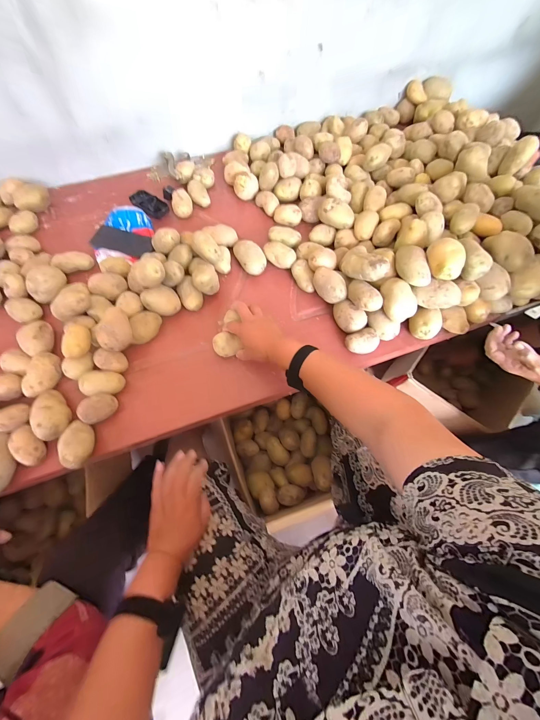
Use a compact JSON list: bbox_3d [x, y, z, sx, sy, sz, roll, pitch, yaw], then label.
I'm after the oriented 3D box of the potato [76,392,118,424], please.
[{"bbox_3d":[-0.320,0.093,0.515,0.056,0.048,0.048,-10,66,-6],"label":"potato"}]

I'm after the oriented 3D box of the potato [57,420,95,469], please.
[{"bbox_3d":[-0.342,0.150,0.488,0.051,0.047,0.079,1,65,-1],"label":"potato"}]

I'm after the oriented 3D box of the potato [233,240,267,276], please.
[{"bbox_3d":[-0.049,-0.245,0.656,0.057,0.044,0.095,-30,69,-14],"label":"potato"}]

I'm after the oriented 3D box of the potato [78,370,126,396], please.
[{"bbox_3d":[-0.325,0.050,0.534,0.074,0.044,0.046,5,65,1],"label":"potato"}]

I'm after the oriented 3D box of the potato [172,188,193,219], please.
[{"bbox_3d":[-0.229,-0.408,0.712,0.050,0.041,0.060,-13,66,-7],"label":"potato"}]

